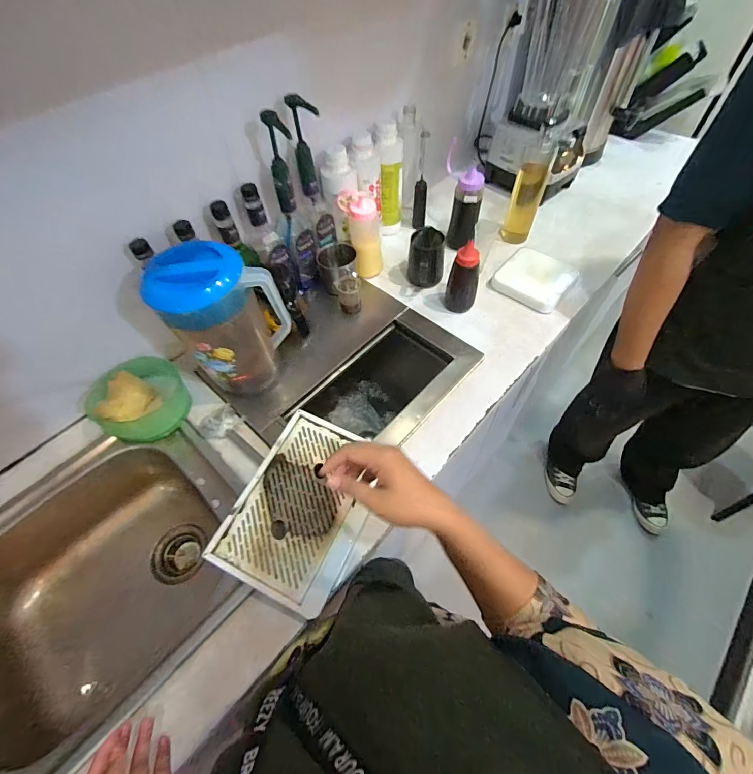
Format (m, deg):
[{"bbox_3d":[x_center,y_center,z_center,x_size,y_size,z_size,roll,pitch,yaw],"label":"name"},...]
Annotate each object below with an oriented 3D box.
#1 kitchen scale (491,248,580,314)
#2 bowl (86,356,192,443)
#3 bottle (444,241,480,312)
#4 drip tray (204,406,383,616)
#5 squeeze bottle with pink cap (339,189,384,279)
[{"bbox_3d":[0.375,-0.259,0.888,0.158,0.032,0.145,32,63,22],"label":"kitchen scale"},{"bbox_3d":[-0.464,0.019,0.739,0.162,0.075,0.152,-1,56,2],"label":"bowl"},{"bbox_3d":[0.191,-0.237,0.826,0.054,0.153,0.062,-21,58,-11],"label":"bottle"},{"bbox_3d":[-0.116,0.190,0.609,0.195,0.032,0.274,22,60,17],"label":"drip tray"},{"bbox_3d":[-0.034,-0.356,0.887,0.092,0.179,0.082,-5,56,0],"label":"squeeze bottle with pink cap"}]

